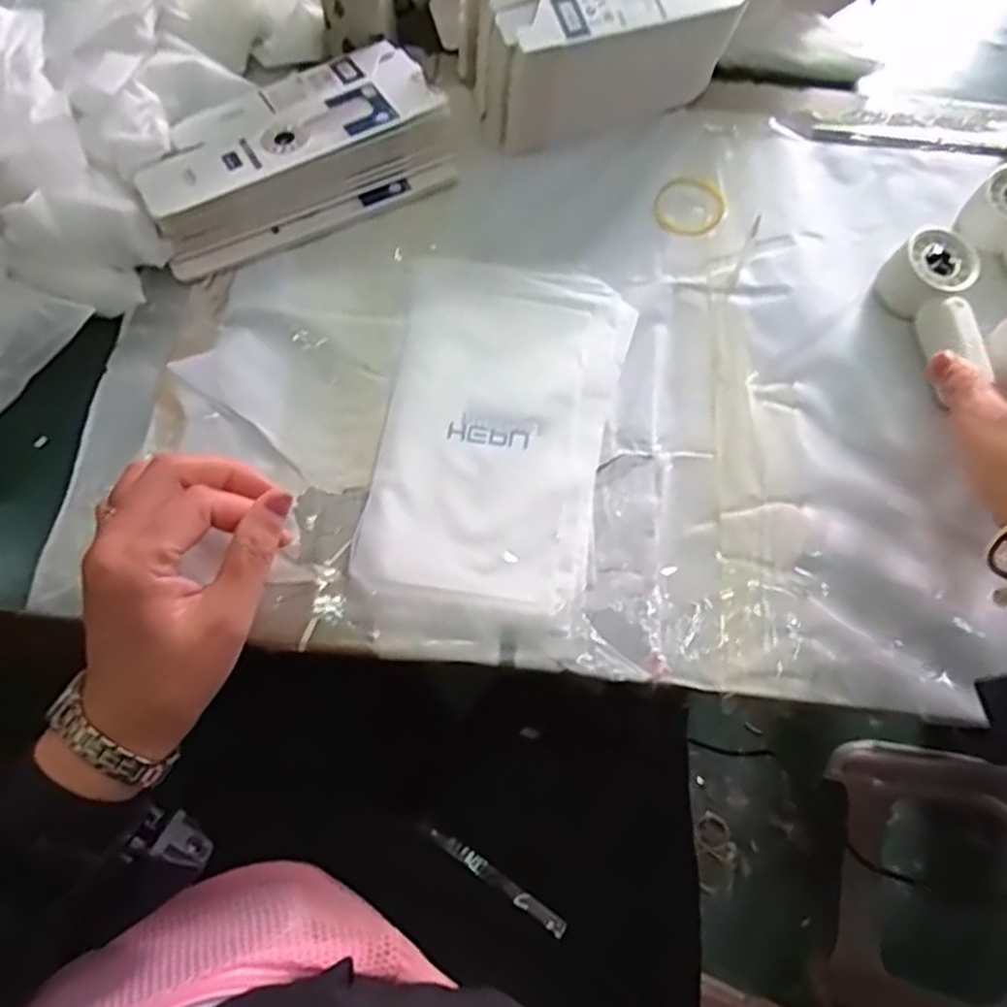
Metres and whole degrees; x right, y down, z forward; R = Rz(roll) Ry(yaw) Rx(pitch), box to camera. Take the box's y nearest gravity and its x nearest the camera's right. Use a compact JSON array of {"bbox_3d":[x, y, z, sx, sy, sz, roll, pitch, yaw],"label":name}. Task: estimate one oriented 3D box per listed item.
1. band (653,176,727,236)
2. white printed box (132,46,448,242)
[{"bbox_3d":[0.126,-0.202,0.487,0.045,0.005,0.049,1,69,-2],"label":"band"},{"bbox_3d":[-0.139,-0.236,0.469,0.196,0.043,0.092,-27,72,-12],"label":"white printed box"}]

